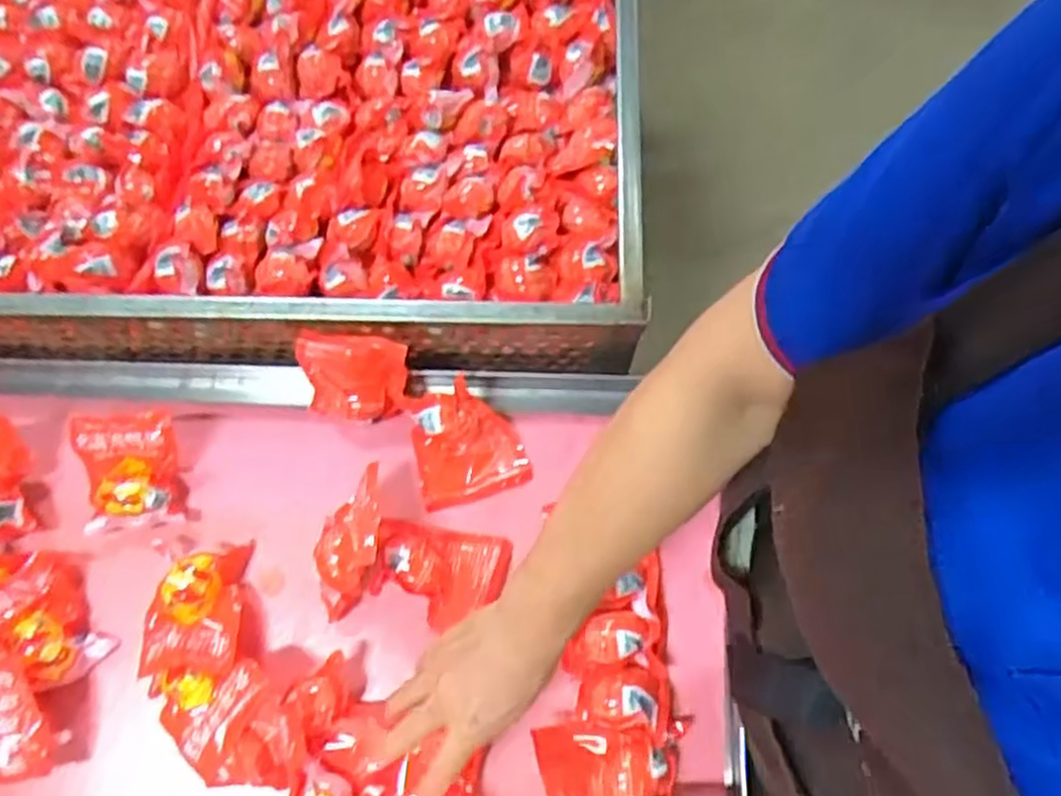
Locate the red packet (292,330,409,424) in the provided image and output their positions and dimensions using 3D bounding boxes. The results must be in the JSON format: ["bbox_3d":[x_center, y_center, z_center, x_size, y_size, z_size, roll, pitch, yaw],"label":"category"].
[{"bbox_3d":[-0.153,-0.017,0.667,0.093,0.097,0.021,7,44,5],"label":"red packet"}]

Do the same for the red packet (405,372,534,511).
[{"bbox_3d":[-0.057,0.037,0.681,0.097,0.040,0.099,-15,74,-2],"label":"red packet"}]

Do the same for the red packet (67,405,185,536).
[{"bbox_3d":[-0.350,0.063,0.670,0.092,0.048,0.097,-5,74,1],"label":"red packet"}]

